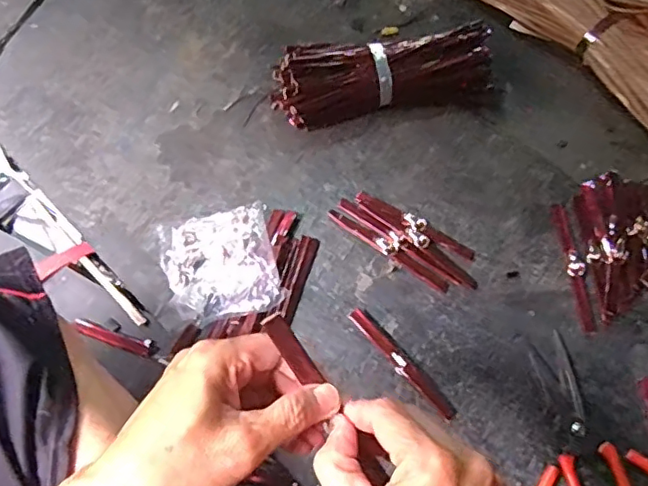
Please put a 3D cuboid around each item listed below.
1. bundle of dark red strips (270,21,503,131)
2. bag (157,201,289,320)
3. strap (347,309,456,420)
[{"bbox_3d":[0.070,-0.192,0.669,0.256,0.077,0.076,-7,63,-3],"label":"bundle of dark red strips"},{"bbox_3d":[-0.109,0.020,0.596,0.116,0.036,0.131,-14,70,-8],"label":"bag"},{"bbox_3d":[0.076,0.118,0.565,0.016,0.004,0.138,-40,76,-16],"label":"strap"}]

